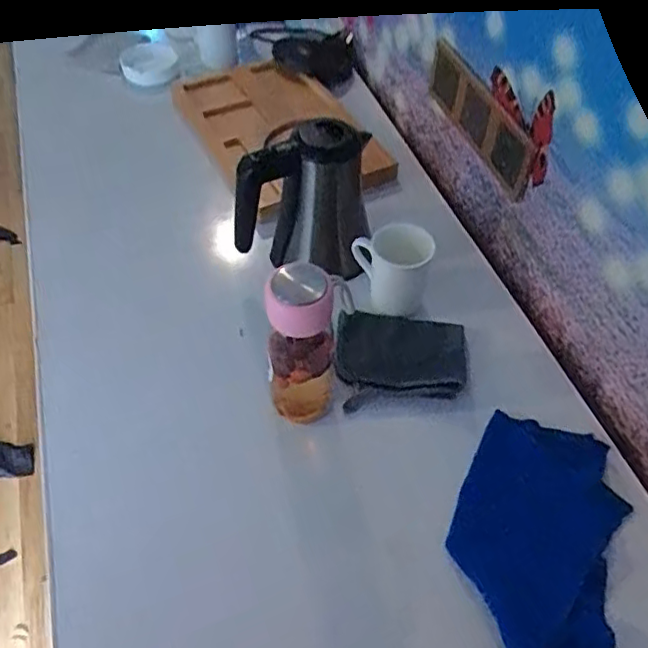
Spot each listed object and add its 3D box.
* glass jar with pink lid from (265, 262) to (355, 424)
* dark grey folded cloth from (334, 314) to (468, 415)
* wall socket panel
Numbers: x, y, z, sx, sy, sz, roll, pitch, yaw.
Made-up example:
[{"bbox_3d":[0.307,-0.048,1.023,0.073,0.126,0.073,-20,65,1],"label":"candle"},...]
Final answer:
[{"bbox_3d":[-0.016,0.029,0.619,0.084,0.195,0.063,1,52,0],"label":"glass jar with pink lid"},{"bbox_3d":[0.093,0.040,0.734,0.153,0.021,0.135,5,52,2],"label":"dark grey folded cloth"},{"bbox_3d":[0.206,-0.279,0.829,0.015,0.092,0.277,-15,54,-12],"label":"wall socket panel"}]

